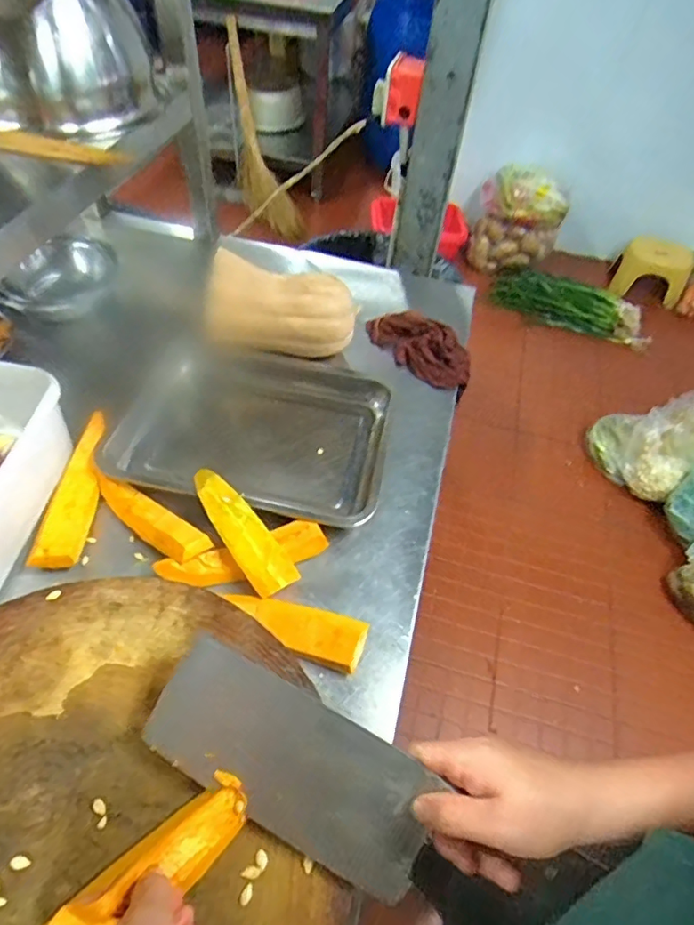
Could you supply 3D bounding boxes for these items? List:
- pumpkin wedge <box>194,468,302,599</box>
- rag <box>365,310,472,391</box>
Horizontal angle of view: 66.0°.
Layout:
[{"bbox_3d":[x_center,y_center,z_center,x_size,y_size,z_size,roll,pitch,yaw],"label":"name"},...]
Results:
[{"bbox_3d":[-0.119,0.073,0.593,0.046,0.025,0.162,-33,75,-27],"label":"pumpkin wedge"},{"bbox_3d":[0.117,-0.190,0.871,0.192,0.044,0.100,38,58,22],"label":"rag"}]

